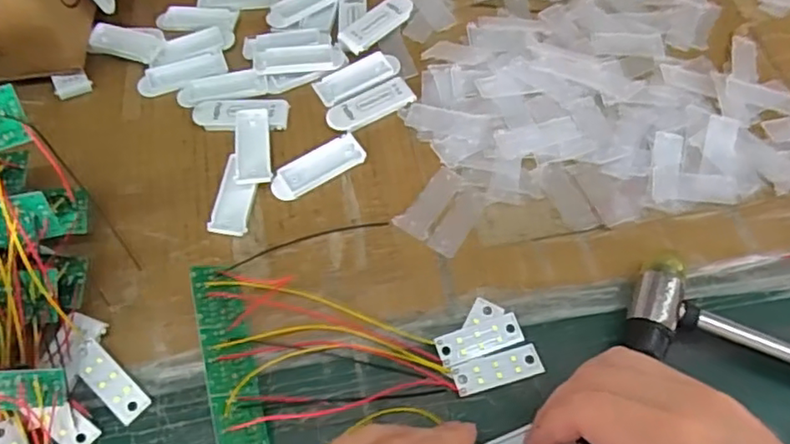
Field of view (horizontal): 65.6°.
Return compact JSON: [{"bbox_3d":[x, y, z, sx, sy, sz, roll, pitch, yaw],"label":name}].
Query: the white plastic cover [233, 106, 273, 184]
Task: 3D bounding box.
[{"bbox_3d":[-0.085,-0.046,0.368,0.021,0.010,0.052,-5,61,-3],"label":"white plastic cover"}]

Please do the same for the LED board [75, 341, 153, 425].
[{"bbox_3d":[-0.142,0.080,0.305,0.017,0.004,0.044,-42,84,-20],"label":"LED board"}]

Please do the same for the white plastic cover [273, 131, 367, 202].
[{"bbox_3d":[-0.046,-0.032,0.368,0.058,0.005,0.022,-30,65,-15],"label":"white plastic cover"}]

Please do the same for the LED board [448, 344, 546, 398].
[{"bbox_3d":[0.053,0.075,0.313,0.046,0.004,0.016,-15,62,-9],"label":"LED board"}]

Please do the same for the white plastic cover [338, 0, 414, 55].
[{"bbox_3d":[-0.013,-0.136,0.419,0.058,0.009,0.022,-40,68,-19],"label":"white plastic cover"}]

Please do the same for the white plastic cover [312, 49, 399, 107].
[{"bbox_3d":[-0.024,-0.095,0.396,0.057,0.004,0.023,-26,64,-14],"label":"white plastic cover"}]

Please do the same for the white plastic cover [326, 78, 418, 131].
[{"bbox_3d":[-0.016,-0.074,0.386,0.057,0.004,0.022,-26,65,-14],"label":"white plastic cover"}]

